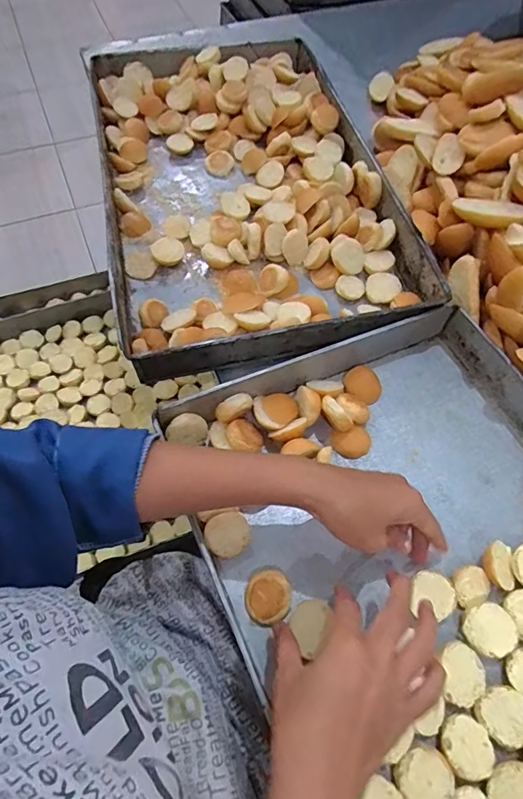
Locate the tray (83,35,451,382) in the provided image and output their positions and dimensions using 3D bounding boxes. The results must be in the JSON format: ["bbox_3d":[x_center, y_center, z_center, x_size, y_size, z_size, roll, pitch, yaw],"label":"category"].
[{"bbox_3d":[-0.032,-0.316,0.647,0.363,0.072,0.606,-12,62,-7],"label":"tray"}]

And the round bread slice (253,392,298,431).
[{"bbox_3d":[0.015,0.012,0.481,0.045,0.012,0.040,-16,62,-9],"label":"round bread slice"}]

